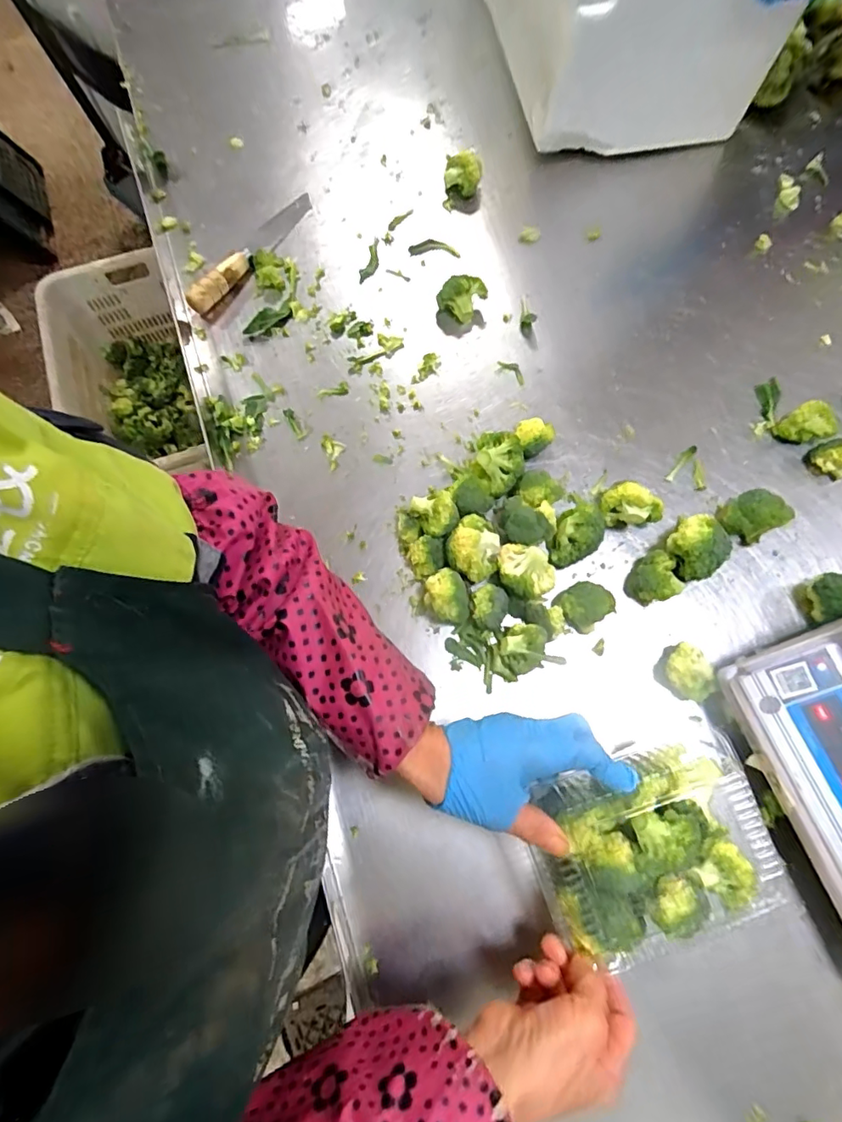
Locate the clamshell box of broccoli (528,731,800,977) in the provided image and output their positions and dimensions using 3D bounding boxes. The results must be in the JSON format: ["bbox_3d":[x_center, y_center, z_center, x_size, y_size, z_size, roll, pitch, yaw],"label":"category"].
[{"bbox_3d":[0.183,0.215,0.409,0.183,0.056,0.137,-16,76,-4],"label":"clamshell box of broccoli"}]

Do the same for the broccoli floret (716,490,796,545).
[{"bbox_3d":[0.335,-0.046,0.544,0.058,0.045,0.051,-26,77,-7],"label":"broccoli floret"}]

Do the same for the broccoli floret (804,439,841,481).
[{"bbox_3d":[0.434,-0.108,0.569,0.036,0.032,0.039,-42,80,-10],"label":"broccoli floret"}]

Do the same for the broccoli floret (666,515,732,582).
[{"bbox_3d":[0.265,-0.012,0.529,0.057,0.055,0.053,0,76,0],"label":"broccoli floret"}]

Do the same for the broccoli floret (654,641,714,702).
[{"bbox_3d":[0.248,0.105,0.506,0.039,0.037,0.050,-44,80,-10],"label":"broccoli floret"}]

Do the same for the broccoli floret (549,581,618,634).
[{"bbox_3d":[0.157,0.043,0.519,0.046,0.048,0.048,0,76,0],"label":"broccoli floret"}]

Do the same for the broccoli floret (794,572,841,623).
[{"bbox_3d":[0.398,0.033,0.528,0.048,0.037,0.040,-26,77,-7],"label":"broccoli floret"}]

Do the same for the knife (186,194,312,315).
[{"bbox_3d":[-0.196,-0.358,0.635,0.189,0.027,0.032,-43,80,-10],"label":"knife"}]

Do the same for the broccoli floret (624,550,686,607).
[{"bbox_3d":[0.227,0.017,0.524,0.046,0.044,0.045,0,76,0],"label":"broccoli floret"}]

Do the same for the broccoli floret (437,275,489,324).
[{"bbox_3d":[0.045,-0.300,0.613,0.046,0.030,0.039,29,77,7],"label":"broccoli floret"}]

